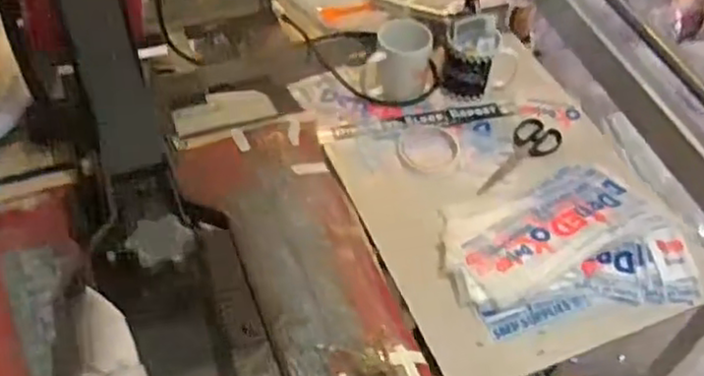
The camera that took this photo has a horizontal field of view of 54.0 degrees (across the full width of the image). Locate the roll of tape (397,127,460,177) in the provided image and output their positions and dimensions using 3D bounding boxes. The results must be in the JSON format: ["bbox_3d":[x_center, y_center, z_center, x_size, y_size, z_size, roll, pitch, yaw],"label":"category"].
[{"bbox_3d":[0.108,-0.055,0.969,0.088,0.008,0.085,2,49,-2],"label":"roll of tape"}]

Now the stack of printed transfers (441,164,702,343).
[{"bbox_3d":[0.267,0.065,0.875,0.304,0.030,0.207,-9,51,-10],"label":"stack of printed transfers"}]

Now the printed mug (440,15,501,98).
[{"bbox_3d":[0.173,-0.190,1.019,0.076,0.113,0.063,8,50,4],"label":"printed mug"}]

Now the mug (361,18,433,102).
[{"bbox_3d":[0.070,-0.192,1.023,0.096,0.095,0.087,7,49,3],"label":"mug"}]

